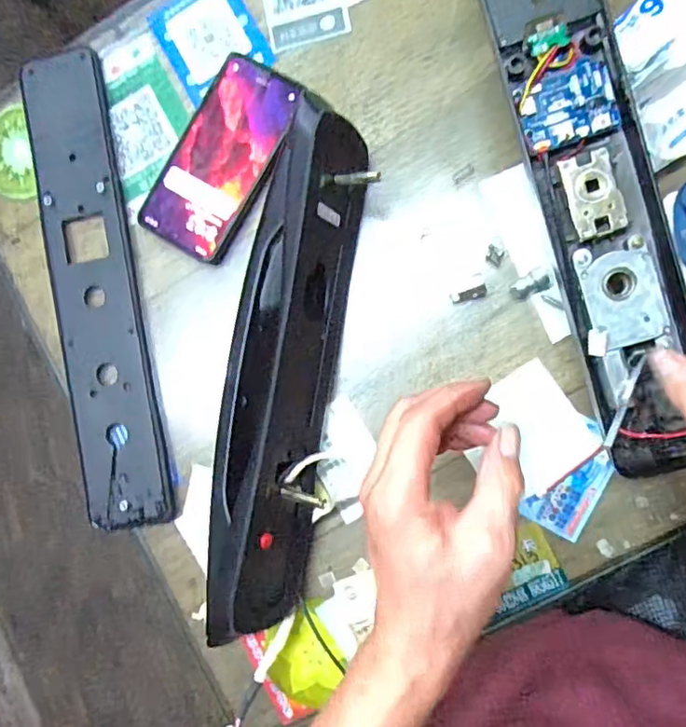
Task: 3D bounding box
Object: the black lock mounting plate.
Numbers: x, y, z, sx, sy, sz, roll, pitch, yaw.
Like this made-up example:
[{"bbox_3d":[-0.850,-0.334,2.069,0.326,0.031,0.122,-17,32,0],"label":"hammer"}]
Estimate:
[{"bbox_3d":[-0.214,-0.069,0.503,0.074,0.011,0.412,-12,85,8],"label":"black lock mounting plate"}]

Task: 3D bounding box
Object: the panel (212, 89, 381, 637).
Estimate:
[{"bbox_3d":[-0.047,-0.003,0.436,0.087,0.081,0.381,10,88,9],"label":"panel"}]

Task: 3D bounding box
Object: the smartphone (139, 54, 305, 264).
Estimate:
[{"bbox_3d":[-0.097,-0.167,0.476,0.081,0.008,0.160,28,91,11],"label":"smartphone"}]

